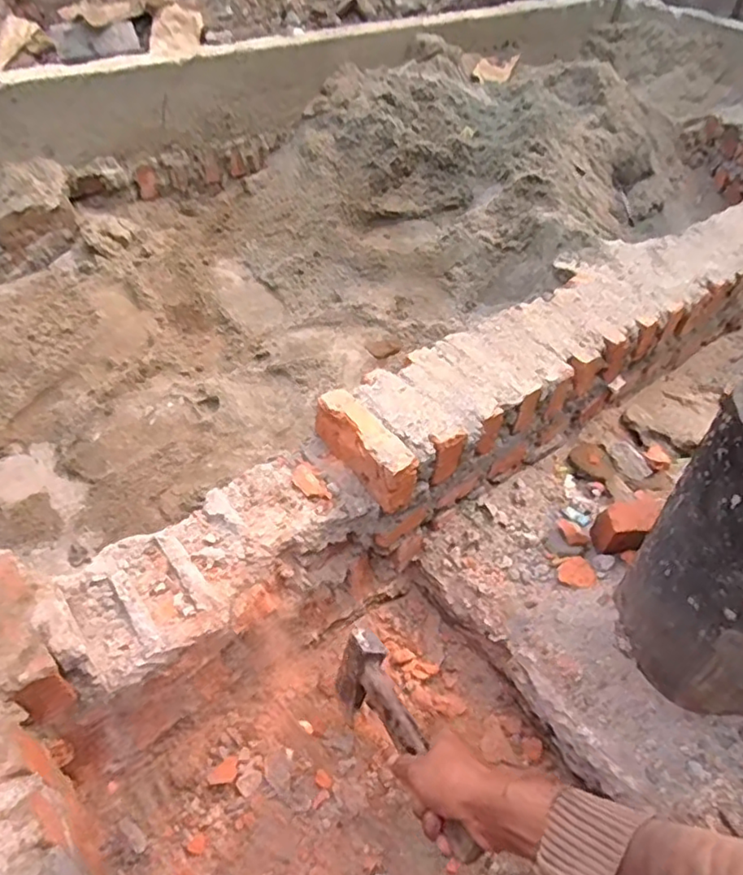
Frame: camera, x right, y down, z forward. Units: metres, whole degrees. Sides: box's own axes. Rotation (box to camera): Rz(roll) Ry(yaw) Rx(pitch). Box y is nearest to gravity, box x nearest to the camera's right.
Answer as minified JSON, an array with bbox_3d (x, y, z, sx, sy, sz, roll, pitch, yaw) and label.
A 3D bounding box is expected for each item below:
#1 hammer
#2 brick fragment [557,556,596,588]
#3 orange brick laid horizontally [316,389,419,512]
[{"bbox_3d":[0.033,0.308,0.625,0.059,0.072,0.264,-19,27,-21],"label":"hammer"},{"bbox_3d":[0.271,0.179,0.804,0.047,0.011,0.047,-10,41,21],"label":"brick fragment"},{"bbox_3d":[-0.008,0.013,0.761,0.051,0.077,0.154,-27,52,-27],"label":"orange brick laid horizontally"}]

